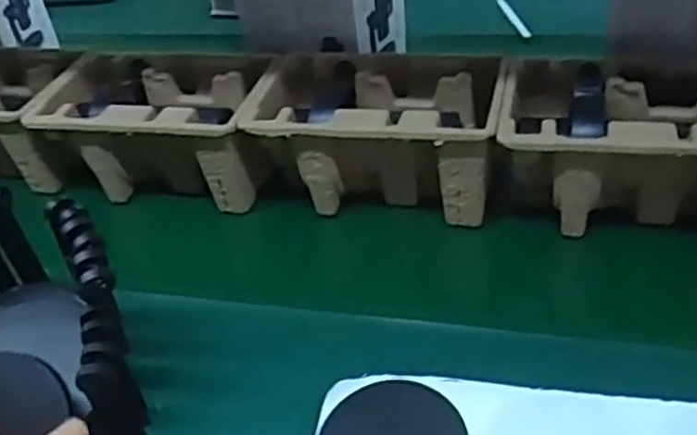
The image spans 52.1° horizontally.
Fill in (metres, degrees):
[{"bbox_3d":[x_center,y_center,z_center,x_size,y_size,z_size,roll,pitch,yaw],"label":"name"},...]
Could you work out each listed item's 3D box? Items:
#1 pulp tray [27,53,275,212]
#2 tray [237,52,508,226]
[{"bbox_3d":[-0.190,-0.090,0.736,0.256,0.101,0.144,3,41,12],"label":"pulp tray"},{"bbox_3d":[0.032,-0.071,0.683,0.230,0.118,0.137,4,41,14],"label":"tray"}]

